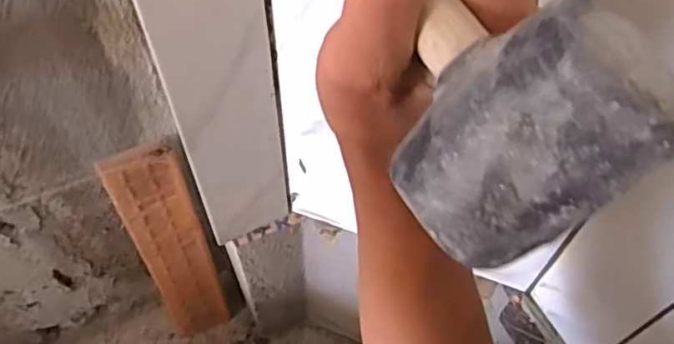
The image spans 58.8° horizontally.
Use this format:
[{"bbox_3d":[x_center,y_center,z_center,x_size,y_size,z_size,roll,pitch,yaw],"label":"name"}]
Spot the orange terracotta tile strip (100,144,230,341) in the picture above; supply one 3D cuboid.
[{"bbox_3d":[-0.215,0.113,0.810,0.086,0.398,0.011,-21,50,-16],"label":"orange terracotta tile strip"}]

